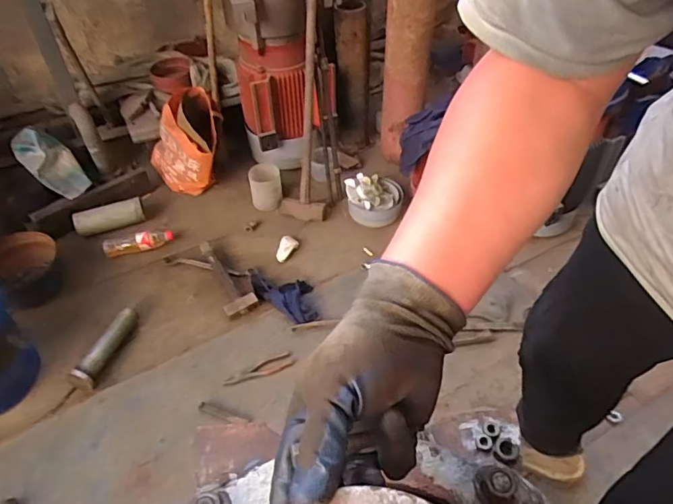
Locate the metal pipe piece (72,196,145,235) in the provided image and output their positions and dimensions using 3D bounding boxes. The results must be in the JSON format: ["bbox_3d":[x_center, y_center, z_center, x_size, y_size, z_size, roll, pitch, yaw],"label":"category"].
[{"bbox_3d":[-0.785,-0.129,1.715,0.227,0.063,0.080,-19,49,-15],"label":"metal pipe piece"}]

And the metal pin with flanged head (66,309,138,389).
[{"bbox_3d":[-0.651,0.264,1.405,0.069,0.068,0.248,11,48,12],"label":"metal pin with flanged head"}]

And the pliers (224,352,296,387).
[{"bbox_3d":[-0.207,0.316,1.336,0.191,0.009,0.050,-16,49,-13],"label":"pliers"}]

